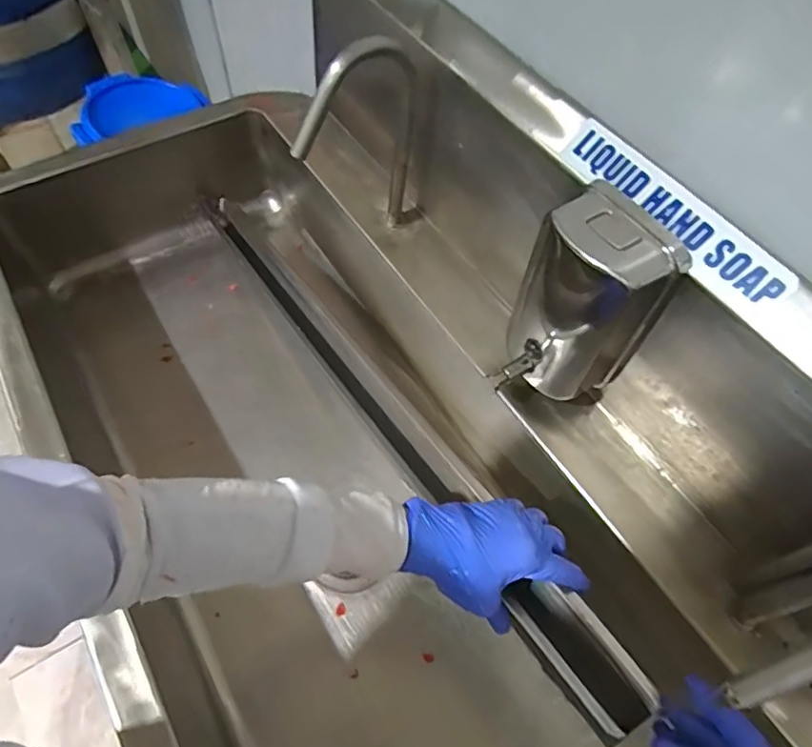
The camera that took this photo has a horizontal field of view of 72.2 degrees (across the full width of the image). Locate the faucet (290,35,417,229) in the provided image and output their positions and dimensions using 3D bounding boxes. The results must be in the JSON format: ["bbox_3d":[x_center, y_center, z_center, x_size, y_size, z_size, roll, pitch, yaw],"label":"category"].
[{"bbox_3d":[-0.050,-0.253,0.650,0.047,0.257,0.169,38,64,19],"label":"faucet"}]

